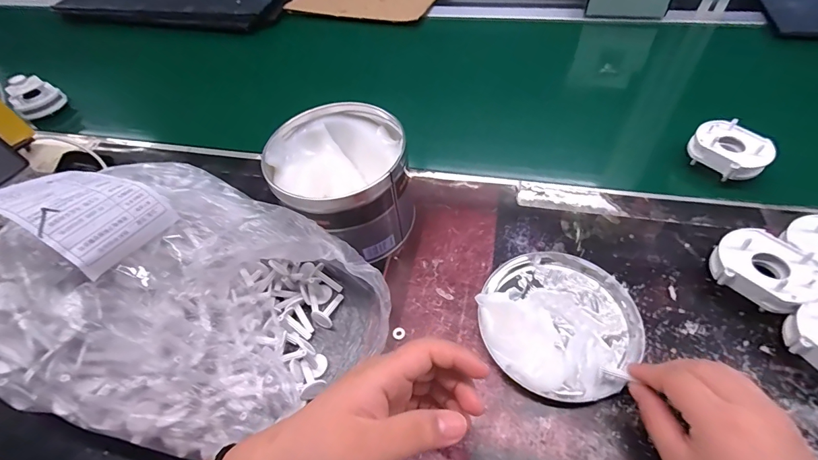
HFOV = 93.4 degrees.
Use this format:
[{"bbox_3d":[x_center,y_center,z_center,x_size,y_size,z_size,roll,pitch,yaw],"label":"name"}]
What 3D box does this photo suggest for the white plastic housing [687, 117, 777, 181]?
[{"bbox_3d":[0.339,-0.081,0.413,0.064,0.037,0.072,-31,57,-18],"label":"white plastic housing"}]

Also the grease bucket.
[{"bbox_3d":[-0.059,-0.045,0.381,0.120,0.101,0.123,-2,53,3],"label":"grease bucket"}]

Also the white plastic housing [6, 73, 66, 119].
[{"bbox_3d":[-0.584,-0.211,0.601,0.060,0.042,0.062,37,64,28],"label":"white plastic housing"}]

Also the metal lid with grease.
[{"bbox_3d":[0.125,0.072,0.322,0.126,0.028,0.128,-2,53,3],"label":"metal lid with grease"}]

